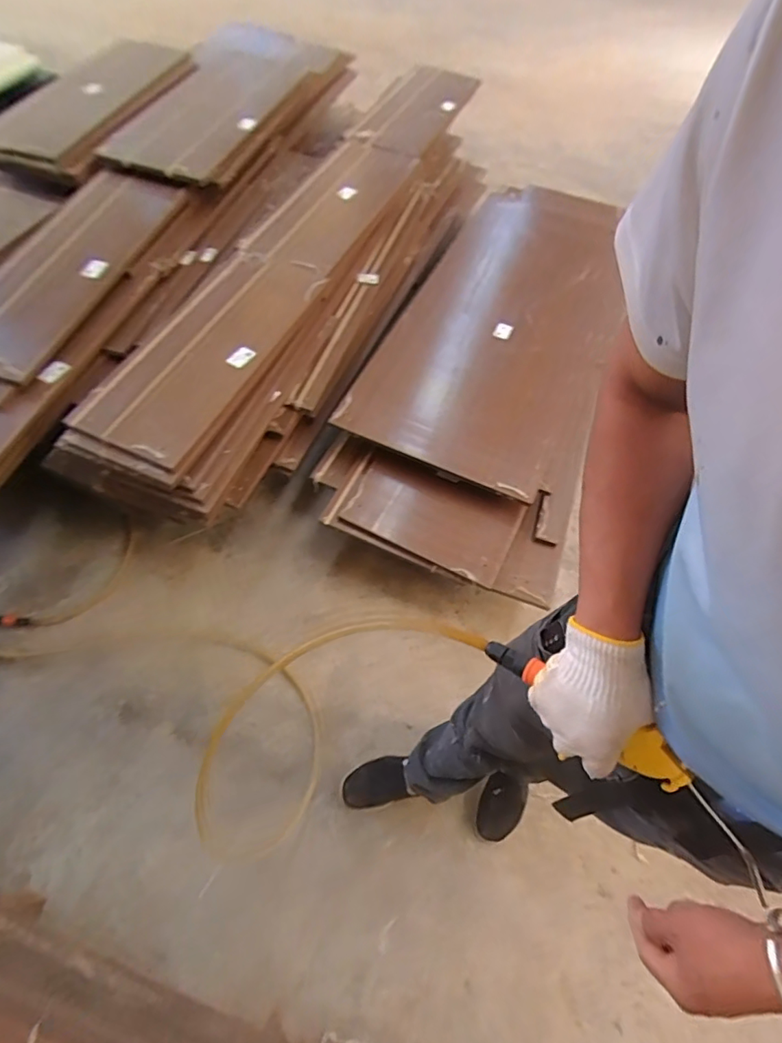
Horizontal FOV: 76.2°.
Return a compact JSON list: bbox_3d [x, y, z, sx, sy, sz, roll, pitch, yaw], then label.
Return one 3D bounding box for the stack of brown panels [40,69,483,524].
[{"bbox_3d":[-0.237,-0.850,1.610,0.510,0.283,2.000,21,60,8],"label":"stack of brown panels"}]

